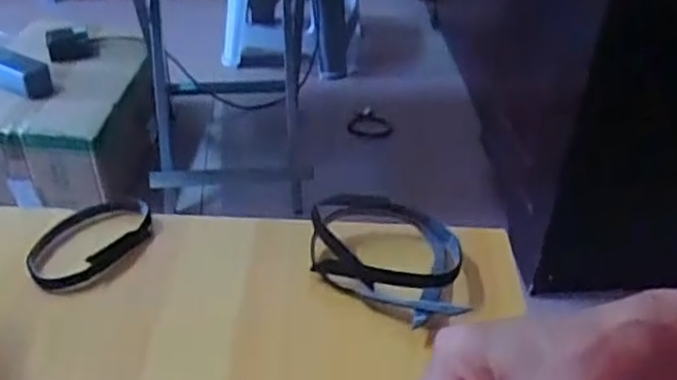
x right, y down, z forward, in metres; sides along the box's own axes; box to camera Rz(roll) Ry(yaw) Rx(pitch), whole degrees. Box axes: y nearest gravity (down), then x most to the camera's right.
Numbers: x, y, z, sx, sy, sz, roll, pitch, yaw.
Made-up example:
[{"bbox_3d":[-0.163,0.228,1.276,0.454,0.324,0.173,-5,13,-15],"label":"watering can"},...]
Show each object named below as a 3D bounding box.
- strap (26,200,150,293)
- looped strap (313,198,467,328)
[{"bbox_3d":[-0.161,0.032,0.455,0.051,0.012,0.092,22,42,24],"label":"strap"},{"bbox_3d":[0.031,0.044,0.435,0.092,0.030,0.098,-2,38,-4],"label":"looped strap"}]

